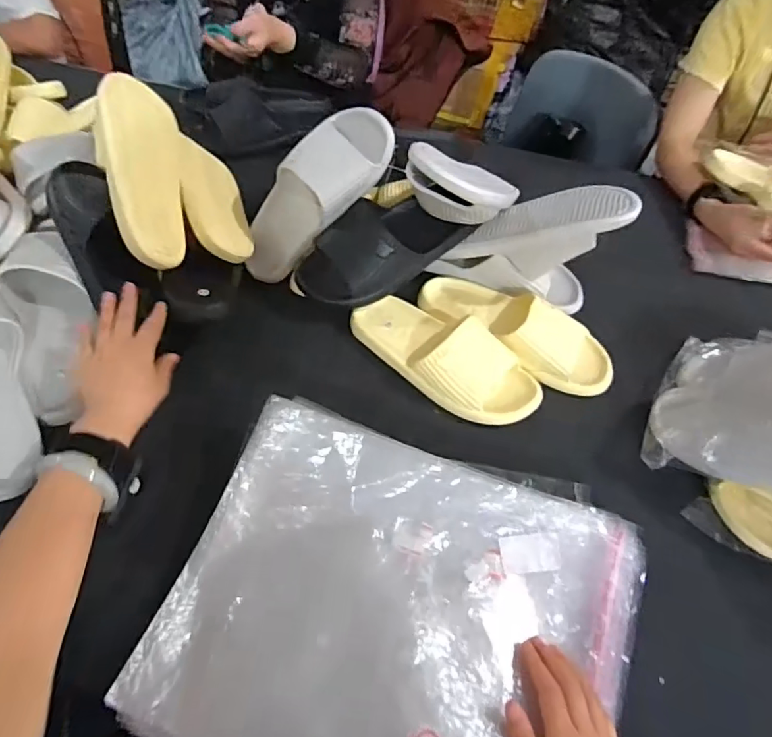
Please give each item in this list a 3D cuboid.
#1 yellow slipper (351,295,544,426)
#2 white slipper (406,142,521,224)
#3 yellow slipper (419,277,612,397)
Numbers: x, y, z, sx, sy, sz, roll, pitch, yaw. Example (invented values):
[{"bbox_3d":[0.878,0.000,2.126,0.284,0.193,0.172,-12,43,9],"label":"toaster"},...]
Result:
[{"bbox_3d":[0.070,-0.022,0.640,0.253,0.054,0.101,35,58,20],"label":"yellow slipper"},{"bbox_3d":[0.101,-0.230,0.679,0.100,0.082,0.227,31,18,18],"label":"white slipper"},{"bbox_3d":[0.168,-0.062,0.673,0.267,0.056,0.100,33,57,19],"label":"yellow slipper"}]

